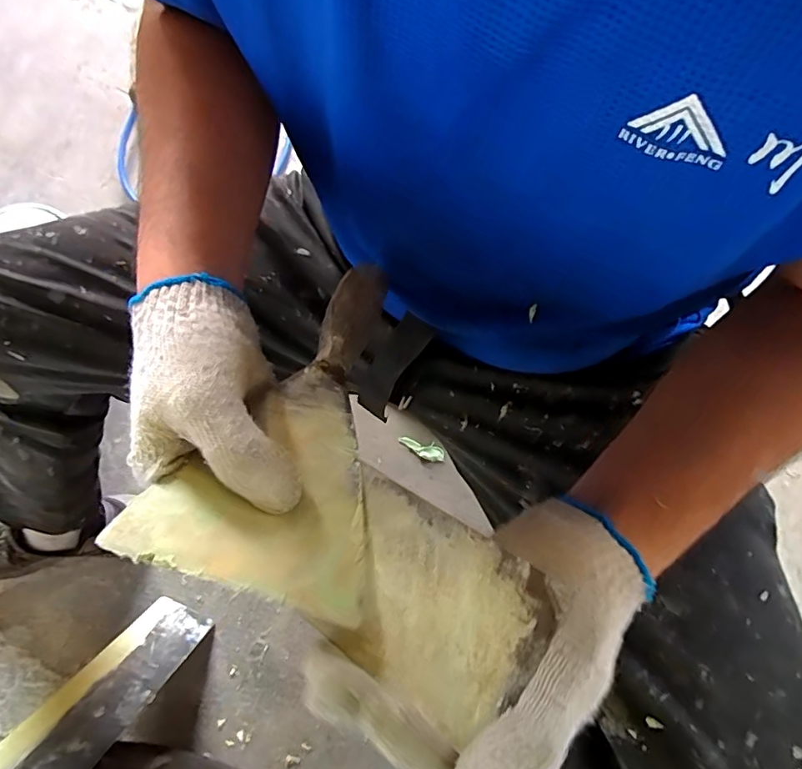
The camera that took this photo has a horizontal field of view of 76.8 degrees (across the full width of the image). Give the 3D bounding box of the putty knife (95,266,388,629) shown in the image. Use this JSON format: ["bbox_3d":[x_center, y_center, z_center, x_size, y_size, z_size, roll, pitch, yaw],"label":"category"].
[{"bbox_3d":[-0.043,0.011,0.265,0.102,0.012,0.196,19,53,5],"label":"putty knife"}]

